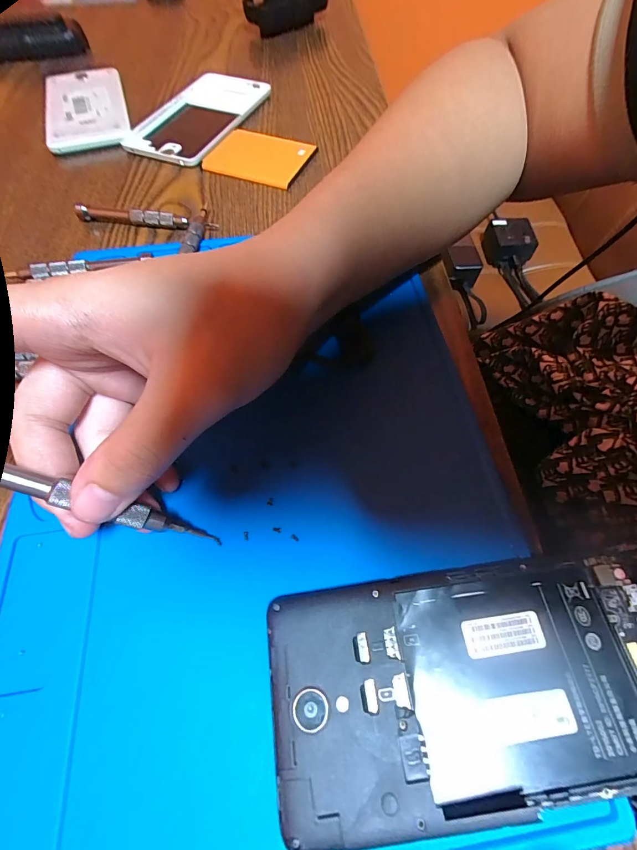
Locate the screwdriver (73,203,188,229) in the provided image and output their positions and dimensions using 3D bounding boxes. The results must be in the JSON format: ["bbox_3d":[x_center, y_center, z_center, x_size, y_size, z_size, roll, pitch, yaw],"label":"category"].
[{"bbox_3d":[-0.138,-0.153,0.262,0.084,0.011,0.007,7,62,3],"label":"screwdriver"}]

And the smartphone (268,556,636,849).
[{"bbox_3d":[0.056,0.093,0.132,0.143,0.010,0.072,-7,63,-3],"label":"smartphone"}]

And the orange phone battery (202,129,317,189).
[{"bbox_3d":[-0.050,-0.231,0.305,0.076,0.007,0.059,22,64,11],"label":"orange phone battery"}]

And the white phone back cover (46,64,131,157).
[{"bbox_3d":[-0.222,-0.304,0.341,0.070,0.012,0.146,-18,64,-8],"label":"white phone back cover"}]

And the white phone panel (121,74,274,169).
[{"bbox_3d":[-0.111,-0.290,0.334,0.082,0.010,0.147,18,64,10],"label":"white phone panel"}]

